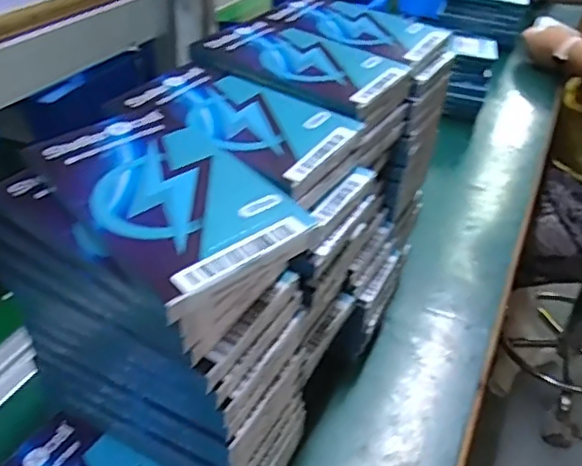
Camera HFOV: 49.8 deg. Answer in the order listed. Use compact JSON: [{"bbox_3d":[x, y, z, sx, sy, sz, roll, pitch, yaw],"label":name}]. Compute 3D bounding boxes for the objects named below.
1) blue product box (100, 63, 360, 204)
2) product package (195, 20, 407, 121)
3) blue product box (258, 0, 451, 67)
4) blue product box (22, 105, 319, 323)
[{"bbox_3d":[-0.034,-0.066,0.367,0.134,0.017,0.076,22,39,24],"label":"blue product box"},{"bbox_3d":[0.006,-0.116,0.424,0.130,0.014,0.086,22,39,25],"label":"product package"},{"bbox_3d":[0.048,-0.159,0.480,0.129,0.012,0.080,23,40,26],"label":"blue product box"},{"bbox_3d":[-0.057,-0.019,0.286,0.076,0.016,0.133,-25,44,-34],"label":"blue product box"}]

